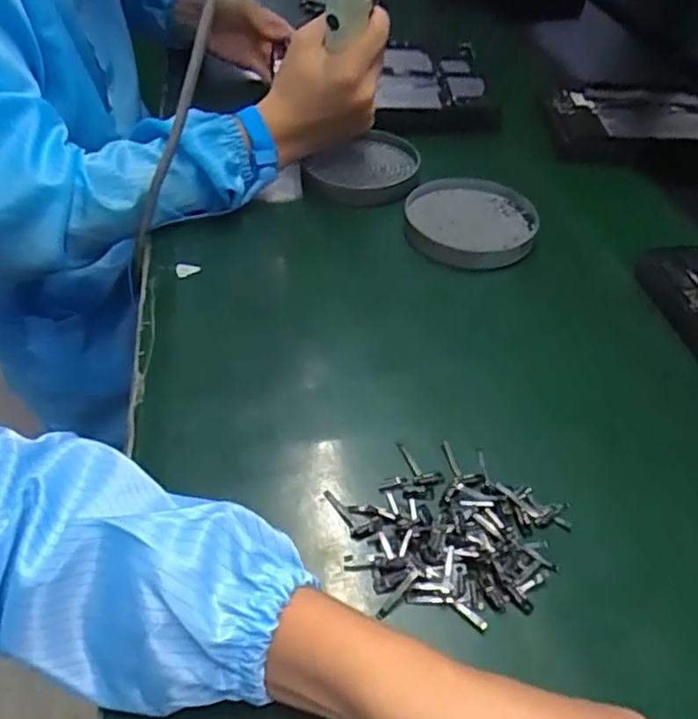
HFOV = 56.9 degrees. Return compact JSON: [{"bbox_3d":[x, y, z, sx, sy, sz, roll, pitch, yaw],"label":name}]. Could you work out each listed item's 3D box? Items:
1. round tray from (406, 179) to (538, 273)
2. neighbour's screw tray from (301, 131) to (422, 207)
[{"bbox_3d":[0.108,-0.123,0.573,0.113,0.024,0.111,2,43,-2],"label":"round tray"},{"bbox_3d":[0.015,-0.189,0.633,0.105,0.025,0.111,5,43,2],"label":"neighbour's screw tray"}]

